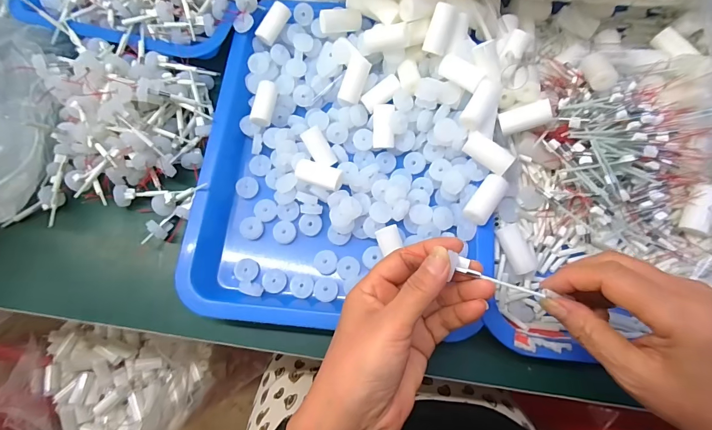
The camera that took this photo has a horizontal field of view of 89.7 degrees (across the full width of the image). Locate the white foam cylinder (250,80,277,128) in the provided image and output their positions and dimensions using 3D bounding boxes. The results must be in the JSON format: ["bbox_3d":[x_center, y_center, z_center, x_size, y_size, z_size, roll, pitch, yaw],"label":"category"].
[{"bbox_3d":[-0.089,-0.109,0.352,0.018,0.017,0.051,6,74,3],"label":"white foam cylinder"}]

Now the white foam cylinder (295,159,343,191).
[{"bbox_3d":[-0.033,-0.035,0.325,0.042,0.023,0.022,21,76,7],"label":"white foam cylinder"}]

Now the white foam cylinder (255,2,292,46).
[{"bbox_3d":[-0.085,-0.198,0.369,0.017,0.016,0.043,38,93,11],"label":"white foam cylinder"}]

